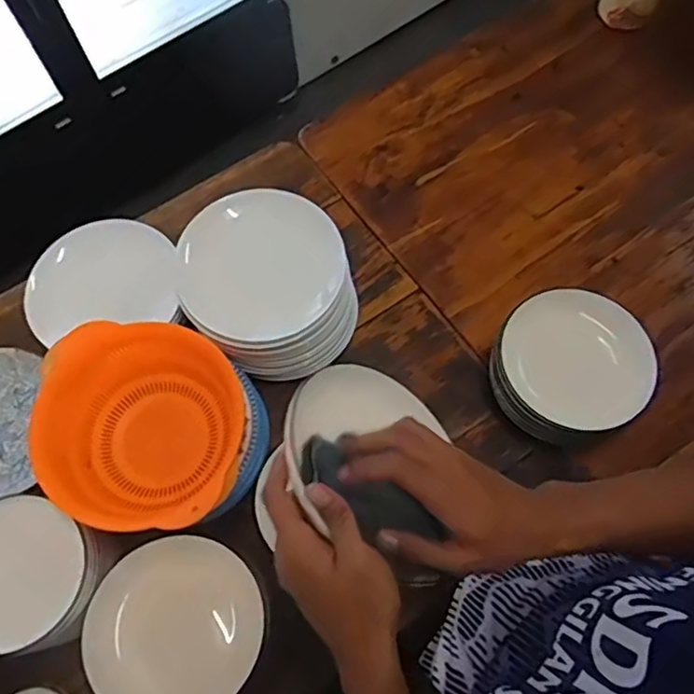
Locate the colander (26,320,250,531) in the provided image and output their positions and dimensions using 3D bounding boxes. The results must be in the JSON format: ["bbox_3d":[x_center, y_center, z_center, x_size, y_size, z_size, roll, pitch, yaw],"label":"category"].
[{"bbox_3d":[-0.232,0.096,0.740,0.216,0.115,0.218,-1,67,2],"label":"colander"}]

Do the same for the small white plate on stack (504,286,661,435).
[{"bbox_3d":[0.294,0.013,0.806,0.189,0.023,0.173,25,70,12],"label":"small white plate on stack"}]

